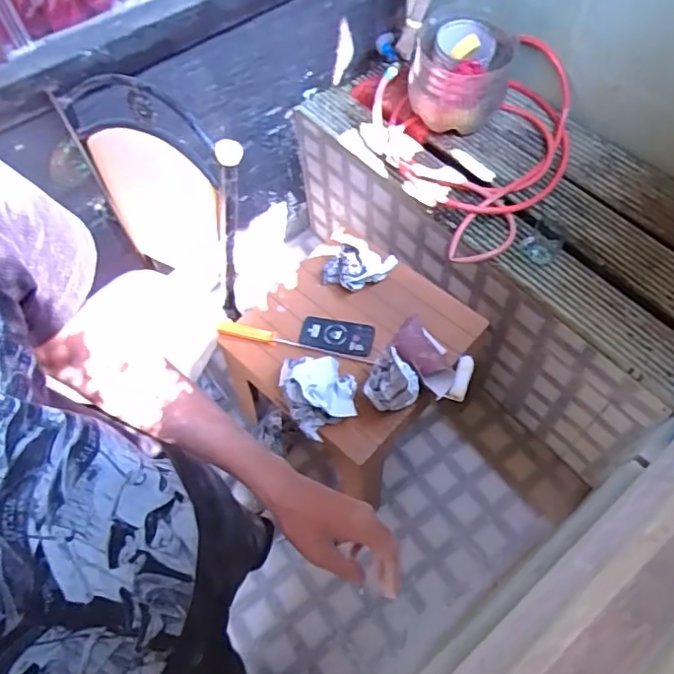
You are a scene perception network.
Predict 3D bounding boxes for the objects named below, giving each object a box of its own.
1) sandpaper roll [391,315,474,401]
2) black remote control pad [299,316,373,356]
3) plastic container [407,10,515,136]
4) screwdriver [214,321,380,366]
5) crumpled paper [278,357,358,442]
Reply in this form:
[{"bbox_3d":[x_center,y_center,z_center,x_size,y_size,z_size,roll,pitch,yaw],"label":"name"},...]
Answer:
[{"bbox_3d":[0.206,0.048,1.214,0.202,0.055,0.134,36,68,20],"label":"sandpaper roll"},{"bbox_3d":[0.001,-0.003,1.267,0.164,0.012,0.083,7,61,6],"label":"black remote control pad"},{"bbox_3d":[0.311,-0.660,1.412,0.241,0.194,0.235,14,62,10],"label":"plastic container"},{"bbox_3d":[-0.094,0.011,1.250,0.360,0.023,0.033,11,61,8],"label":"screwdriver"},{"bbox_3d":[-0.032,0.110,1.152,0.152,0.097,0.147,-26,63,-12],"label":"crumpled paper"}]

